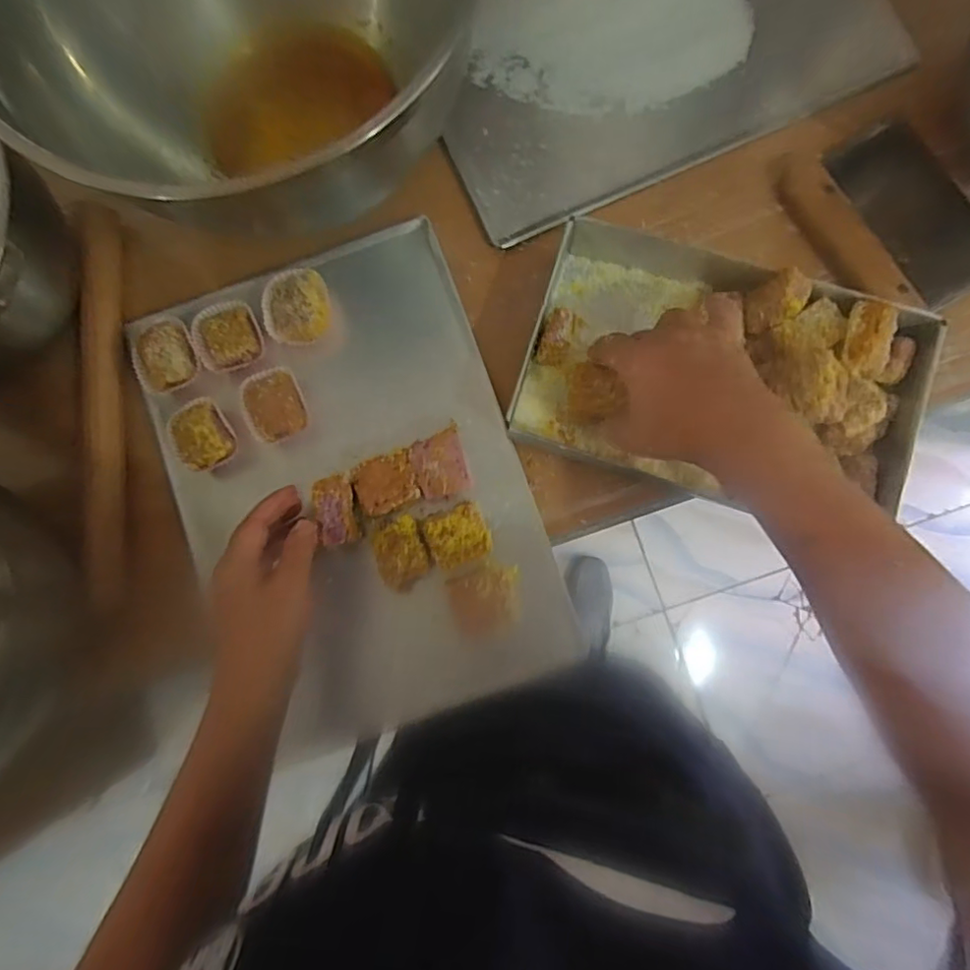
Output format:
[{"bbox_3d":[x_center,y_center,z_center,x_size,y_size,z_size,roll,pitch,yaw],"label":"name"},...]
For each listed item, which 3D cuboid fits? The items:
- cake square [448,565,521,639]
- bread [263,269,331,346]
[{"bbox_3d":[0.001,0.083,0.417,0.049,0.023,0.046,-6,85,1],"label":"cake square"},{"bbox_3d":[-0.142,-0.135,0.443,0.048,0.029,0.056,-8,85,1],"label":"bread"}]

